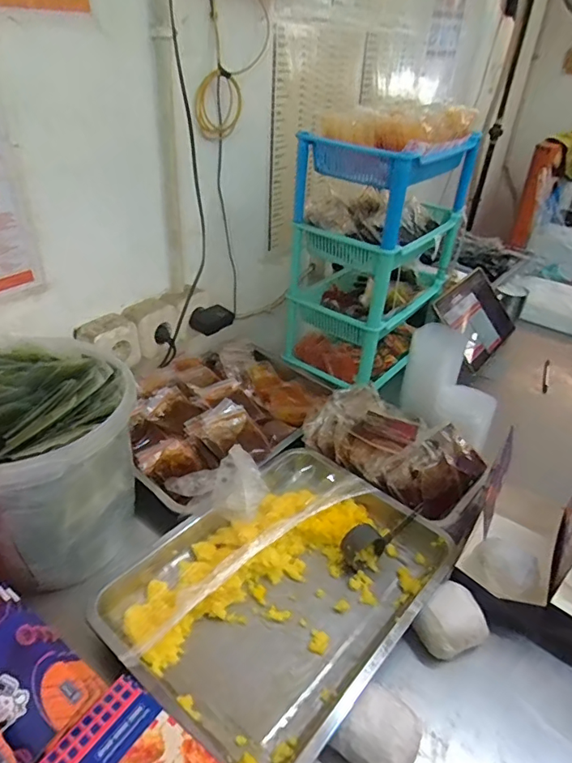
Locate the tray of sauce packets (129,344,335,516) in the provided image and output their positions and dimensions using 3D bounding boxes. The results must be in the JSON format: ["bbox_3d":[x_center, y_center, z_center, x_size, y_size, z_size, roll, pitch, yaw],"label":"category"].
[{"bbox_3d":[-0.107,0.044,0.858,0.290,0.083,0.398,25,40,29],"label":"tray of sauce packets"}]

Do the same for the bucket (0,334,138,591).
[{"bbox_3d":[-0.292,0.116,0.626,0.215,0.262,0.206,2,34,-2],"label":"bucket"}]

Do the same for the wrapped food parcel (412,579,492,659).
[{"bbox_3d":[0.195,0.281,0.587,0.067,0.055,0.064,2,34,-2],"label":"wrapped food parcel"}]

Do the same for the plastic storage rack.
[{"bbox_3d":[0.168,-0.238,0.948,0.226,0.402,0.324,21,38,25],"label":"plastic storage rack"}]

